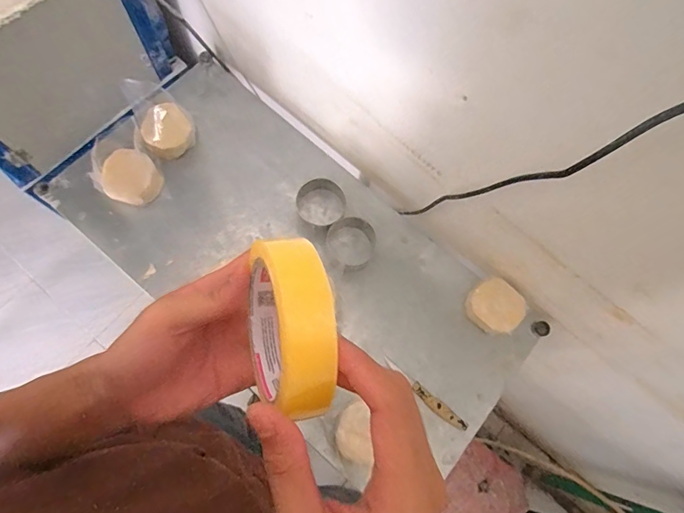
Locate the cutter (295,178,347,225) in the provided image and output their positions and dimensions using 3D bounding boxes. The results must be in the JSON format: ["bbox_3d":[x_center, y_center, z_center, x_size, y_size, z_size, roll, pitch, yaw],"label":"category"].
[{"bbox_3d":[-0.034,-0.096,0.729,0.069,0.042,0.076,-38,80,-14],"label":"cutter"}]

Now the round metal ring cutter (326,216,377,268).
[{"bbox_3d":[0.017,-0.026,0.710,0.080,0.037,0.076,1,74,-4],"label":"round metal ring cutter"}]

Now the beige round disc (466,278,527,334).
[{"bbox_3d":[0.246,0.082,0.683,0.075,0.041,0.085,-38,79,-11],"label":"beige round disc"}]

